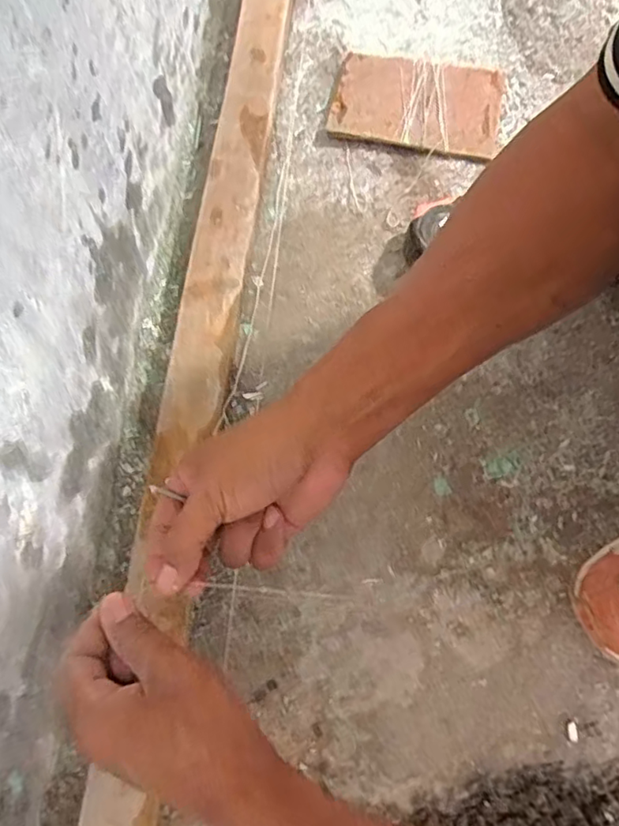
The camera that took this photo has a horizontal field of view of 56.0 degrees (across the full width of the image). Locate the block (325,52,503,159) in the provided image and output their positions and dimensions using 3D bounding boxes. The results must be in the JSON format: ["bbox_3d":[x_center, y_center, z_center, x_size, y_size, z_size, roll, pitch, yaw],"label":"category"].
[{"bbox_3d":[0.118,-0.342,0.638,0.175,0.019,0.124,10,70,5],"label":"block"}]

